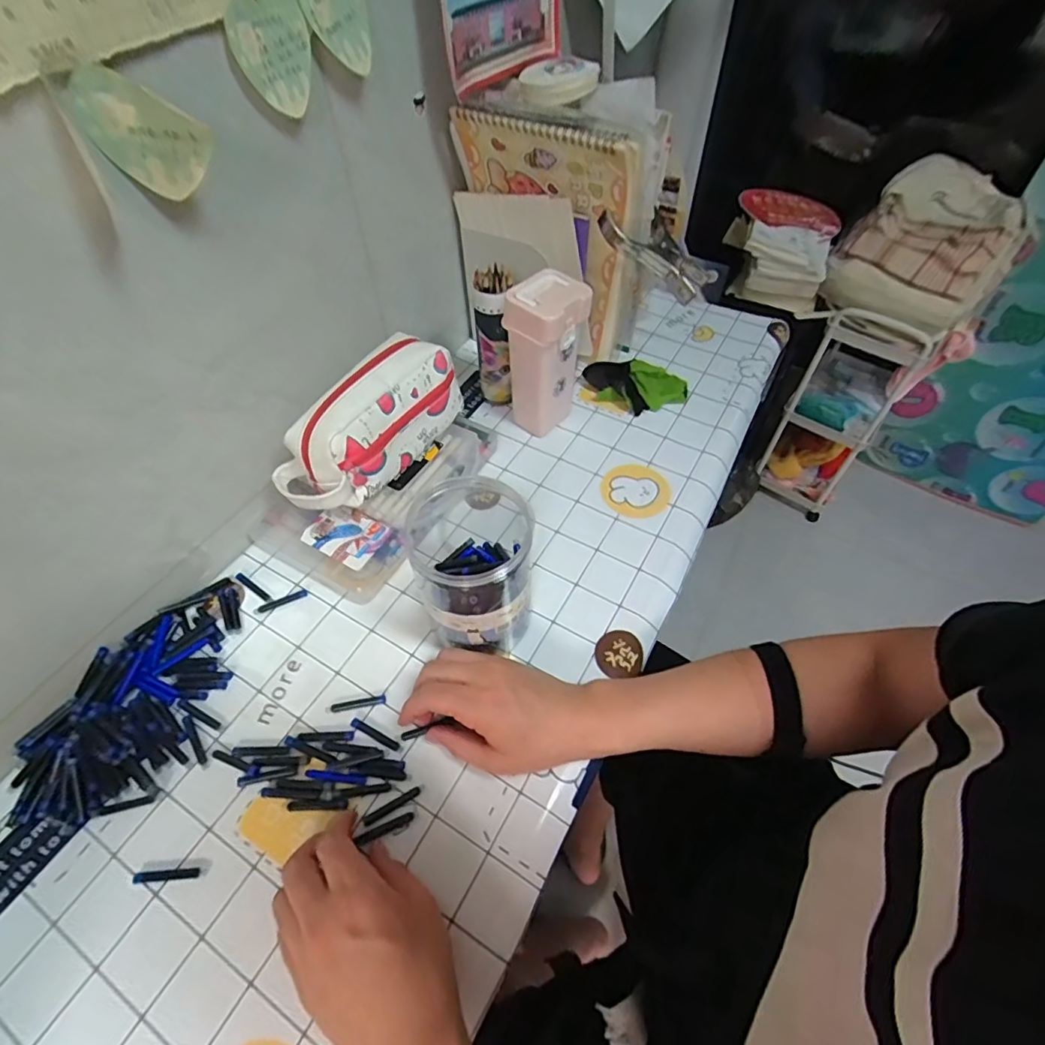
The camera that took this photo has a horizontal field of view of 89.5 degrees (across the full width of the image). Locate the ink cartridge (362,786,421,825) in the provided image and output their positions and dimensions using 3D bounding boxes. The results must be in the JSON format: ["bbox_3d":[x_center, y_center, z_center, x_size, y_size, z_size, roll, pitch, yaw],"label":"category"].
[{"bbox_3d":[-0.104,0.223,0.417,0.046,0.004,0.008,-25,58,-18],"label":"ink cartridge"}]

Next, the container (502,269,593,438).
[{"bbox_3d":[0.025,-0.185,0.614,0.070,0.177,0.076,30,59,20],"label":"container"}]

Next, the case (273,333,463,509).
[{"bbox_3d":[-0.154,-0.105,0.529,0.087,0.091,0.210,29,63,22],"label":"case"}]

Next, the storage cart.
[{"bbox_3d":[0.816,-0.337,1.379,0.270,0.552,0.327,25,61,20],"label":"storage cart"}]

